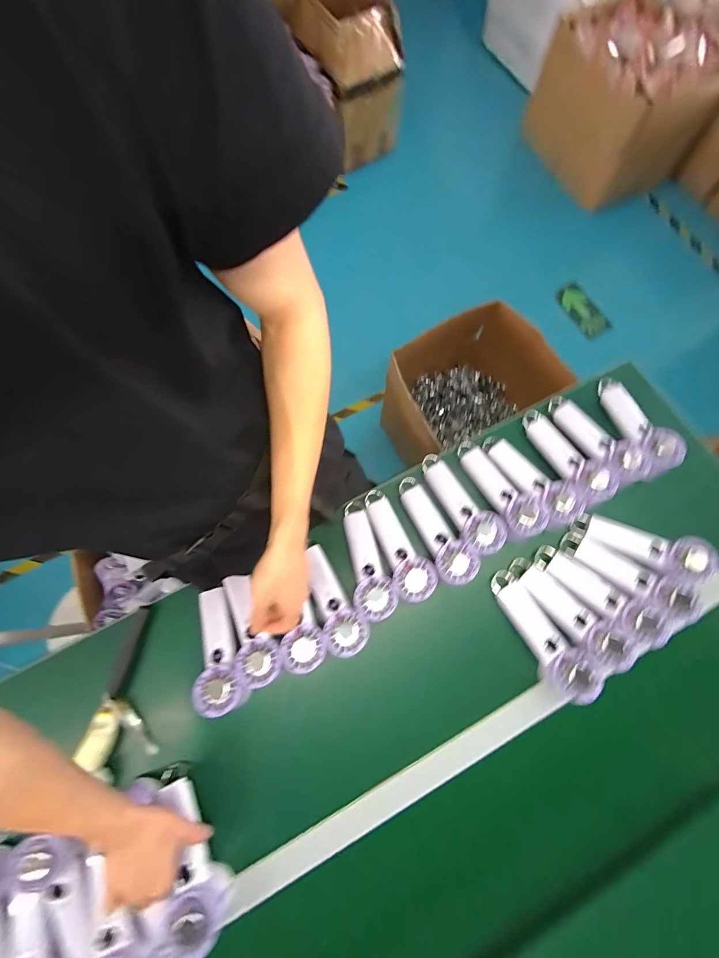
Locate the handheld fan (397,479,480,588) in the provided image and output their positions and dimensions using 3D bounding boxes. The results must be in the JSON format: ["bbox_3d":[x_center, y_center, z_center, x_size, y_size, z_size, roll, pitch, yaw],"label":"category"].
[{"bbox_3d":[0.123,0.081,0.597,0.060,0.027,0.197,-25,59,-6],"label":"handheld fan"}]

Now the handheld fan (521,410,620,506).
[{"bbox_3d":[0.358,-0.043,0.633,0.061,0.030,0.195,-26,57,-7],"label":"handheld fan"}]

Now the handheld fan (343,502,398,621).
[{"bbox_3d":[0.011,0.132,0.597,0.064,0.031,0.201,-13,56,-3],"label":"handheld fan"}]

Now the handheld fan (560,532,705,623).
[{"bbox_3d":[0.423,0.152,0.570,0.197,0.030,0.063,30,76,28],"label":"handheld fan"}]

